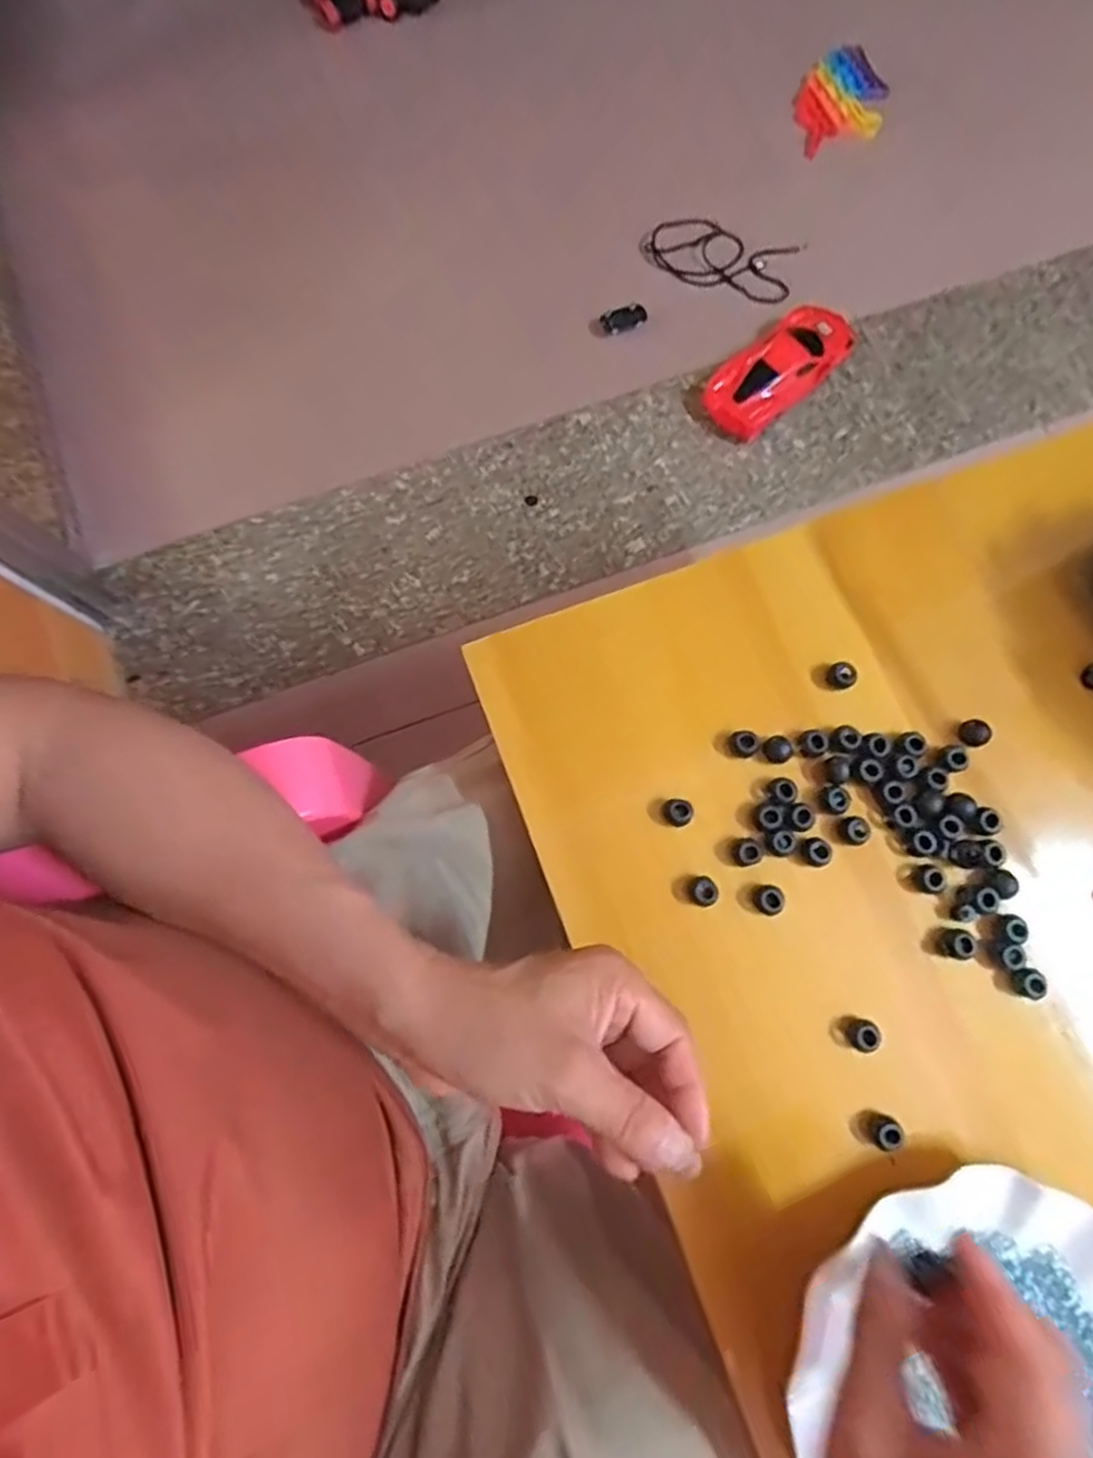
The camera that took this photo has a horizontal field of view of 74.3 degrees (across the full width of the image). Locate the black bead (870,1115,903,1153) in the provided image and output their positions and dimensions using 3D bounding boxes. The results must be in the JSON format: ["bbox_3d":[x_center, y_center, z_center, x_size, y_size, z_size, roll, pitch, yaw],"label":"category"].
[{"bbox_3d":[0.167,0.197,0.351,0.013,0.012,0.014,0,79,-1],"label":"black bead"}]

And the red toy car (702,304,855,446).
[{"bbox_3d":[0.324,-0.500,0.998,0.235,0.057,0.101,-39,82,-8],"label":"red toy car"}]

